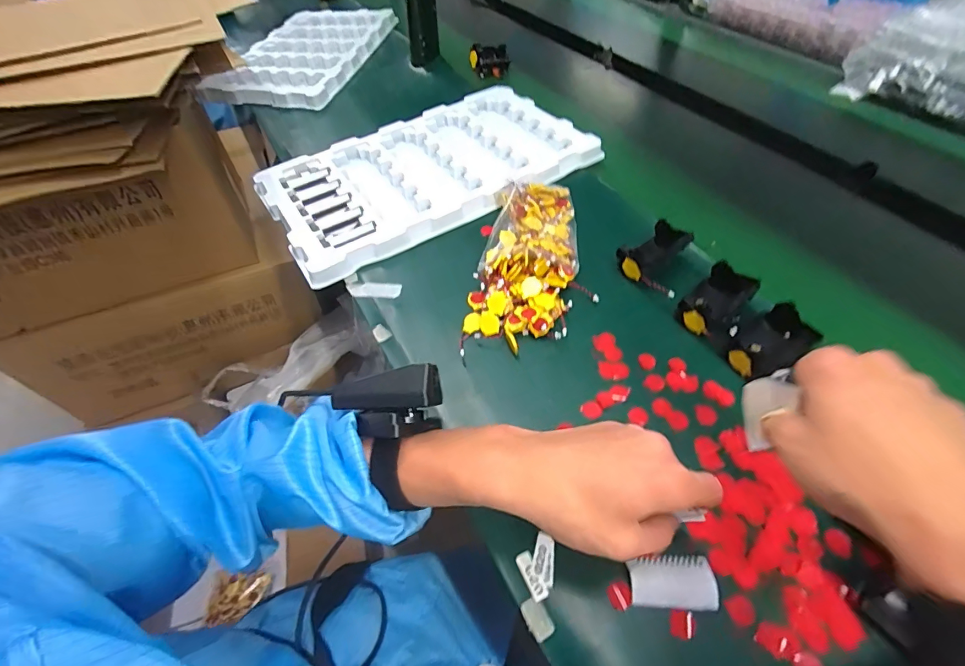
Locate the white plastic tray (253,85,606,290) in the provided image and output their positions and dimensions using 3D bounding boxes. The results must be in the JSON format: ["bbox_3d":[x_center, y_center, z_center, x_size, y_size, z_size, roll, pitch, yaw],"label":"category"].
[{"bbox_3d":[-0.075,-0.233,0.613,0.431,0.037,0.253,-28,56,-19],"label":"white plastic tray"}]

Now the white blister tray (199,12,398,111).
[{"bbox_3d":[-0.350,-0.571,0.887,0.257,0.039,0.403,11,53,10],"label":"white blister tray"}]

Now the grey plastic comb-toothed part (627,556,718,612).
[{"bbox_3d":[0.130,0.171,0.297,0.056,0.005,0.031,-1,52,1],"label":"grey plastic comb-toothed part"}]

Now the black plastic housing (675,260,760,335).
[{"bbox_3d":[0.231,-0.033,0.429,0.076,0.039,0.049,-37,60,-24],"label":"black plastic housing"}]

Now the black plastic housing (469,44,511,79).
[{"bbox_3d":[0.013,-0.520,0.827,0.073,0.041,0.053,-1,52,1],"label":"black plastic housing"}]

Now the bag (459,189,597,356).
[{"bbox_3d":[0.050,-0.082,0.481,0.109,0.033,0.226,5,52,6],"label":"bag"}]

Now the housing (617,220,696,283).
[{"bbox_3d":[0.186,-0.088,0.469,0.074,0.044,0.050,-34,58,-22],"label":"housing"}]

